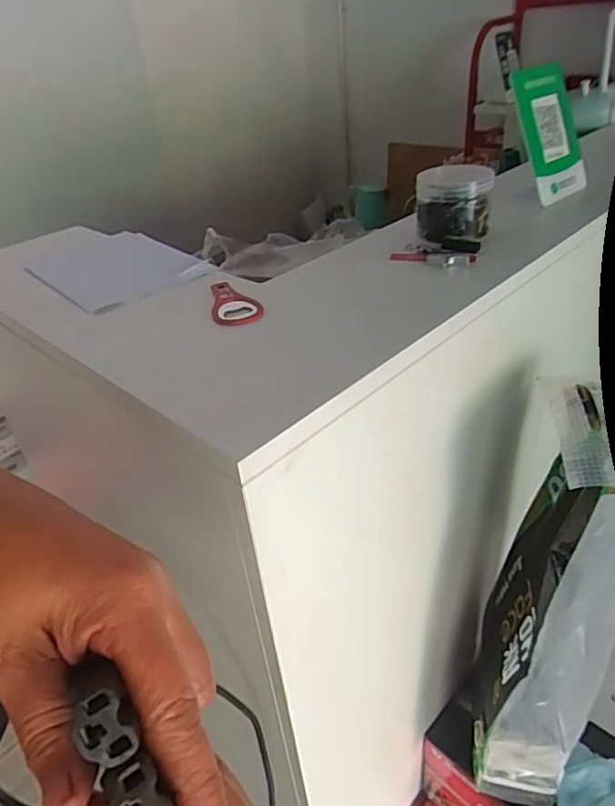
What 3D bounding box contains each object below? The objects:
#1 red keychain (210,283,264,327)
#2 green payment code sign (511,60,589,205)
[{"bbox_3d":[-0.078,-0.092,0.526,0.043,0.008,0.090,-31,46,-26],"label":"red keychain"},{"bbox_3d":[0.310,-0.345,0.713,0.111,0.162,0.015,-31,17,-29],"label":"green payment code sign"}]

